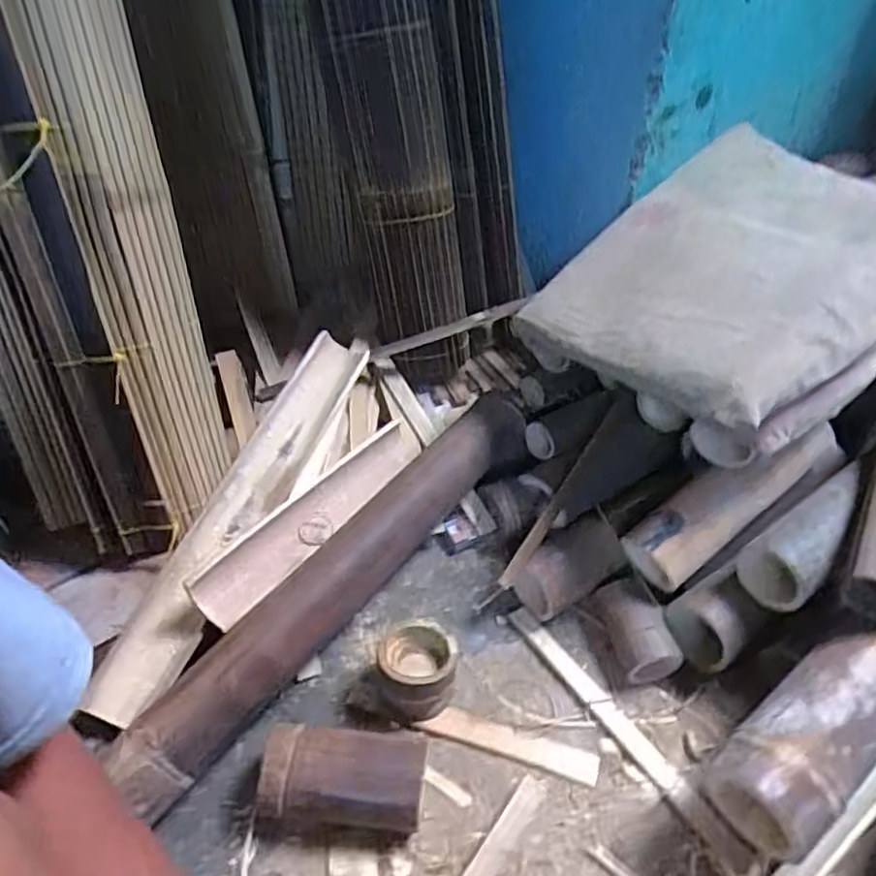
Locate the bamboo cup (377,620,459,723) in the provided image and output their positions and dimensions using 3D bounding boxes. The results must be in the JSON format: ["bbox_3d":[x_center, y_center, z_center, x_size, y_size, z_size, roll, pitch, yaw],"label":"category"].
[{"bbox_3d":[-0.019,0.229,0.639,0.074,0.068,0.075,-1,43,0],"label":"bamboo cup"}]

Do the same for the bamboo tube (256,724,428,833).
[{"bbox_3d":[-0.080,0.299,0.573,0.135,0.075,0.070,3,44,4],"label":"bamboo tube"}]

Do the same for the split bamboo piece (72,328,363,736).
[{"bbox_3d":[-0.209,0.062,0.728,0.078,0.053,0.483,19,64,20],"label":"split bamboo piece"}]

